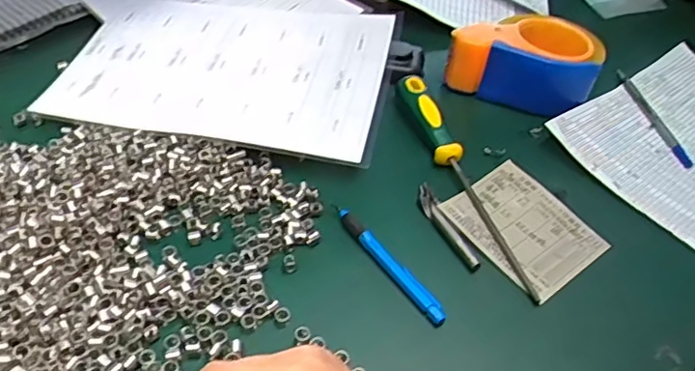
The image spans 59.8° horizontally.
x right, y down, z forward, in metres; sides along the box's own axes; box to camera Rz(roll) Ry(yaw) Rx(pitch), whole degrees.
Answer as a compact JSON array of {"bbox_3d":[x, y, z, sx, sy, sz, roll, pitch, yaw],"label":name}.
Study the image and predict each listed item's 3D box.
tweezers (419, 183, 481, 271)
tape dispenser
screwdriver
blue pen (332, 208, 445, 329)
[{"bbox_3d":[0.077,0.032,0.475,0.012,0.009,0.085,-17,51,-19],"label":"tweezers"},{"bbox_3d":[0.174,-0.125,0.591,0.132,0.061,0.086,20,49,14],"label":"tape dispenser"},{"bbox_3d":[0.097,-0.013,0.502,0.022,0.023,0.239,-14,50,-17],"label":"screwdriver"},{"bbox_3d":[0.030,0.056,0.443,0.010,0.014,0.118,-27,54,-26],"label":"blue pen"}]

